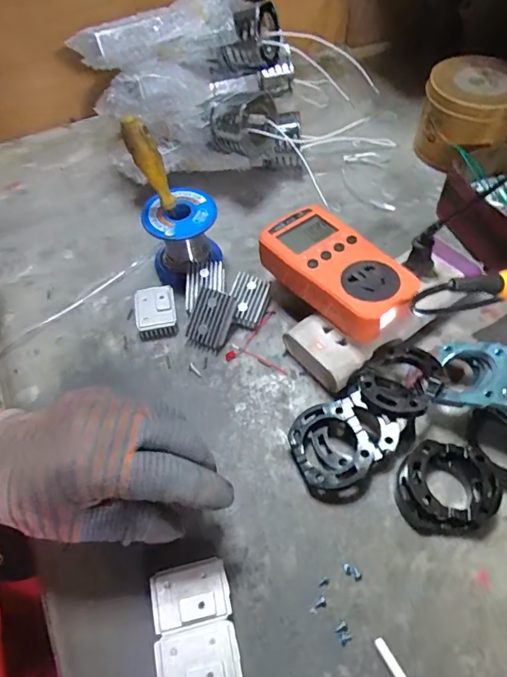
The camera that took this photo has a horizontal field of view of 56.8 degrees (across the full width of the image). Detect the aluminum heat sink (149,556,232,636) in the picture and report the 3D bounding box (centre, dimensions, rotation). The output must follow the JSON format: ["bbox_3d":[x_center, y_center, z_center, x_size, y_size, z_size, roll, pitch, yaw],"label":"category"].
[{"bbox_3d":[-0.037,0.155,0.283,0.045,0.017,0.033,-13,56,-5],"label":"aluminum heat sink"}]

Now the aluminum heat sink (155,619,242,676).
[{"bbox_3d":[-0.030,0.183,0.264,0.045,0.017,0.034,-12,56,-4],"label":"aluminum heat sink"}]

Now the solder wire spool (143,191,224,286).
[{"bbox_3d":[-0.063,-0.092,0.420,0.064,0.058,0.055,-15,57,-6],"label":"solder wire spool"}]

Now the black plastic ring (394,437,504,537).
[{"bbox_3d":[0.128,0.098,0.312,0.062,0.020,0.055,-3,56,2],"label":"black plastic ring"}]

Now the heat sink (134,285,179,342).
[{"bbox_3d":[-0.084,-0.022,0.405,0.034,0.016,0.046,-9,56,-3],"label":"heat sink"}]

